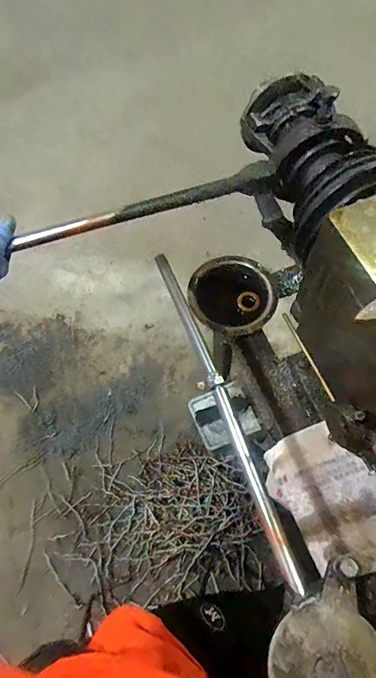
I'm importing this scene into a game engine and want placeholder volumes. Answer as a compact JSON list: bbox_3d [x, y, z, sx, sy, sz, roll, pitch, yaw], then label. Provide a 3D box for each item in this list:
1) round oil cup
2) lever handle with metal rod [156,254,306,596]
[{"bbox_3d":[0.068,-0.064,0.629,0.131,0.049,0.128,-1,66,2],"label":"round oil cup"},{"bbox_3d":[0.035,0.058,0.456,0.018,0.016,0.402,-19,66,-6],"label":"lever handle with metal rod"}]

